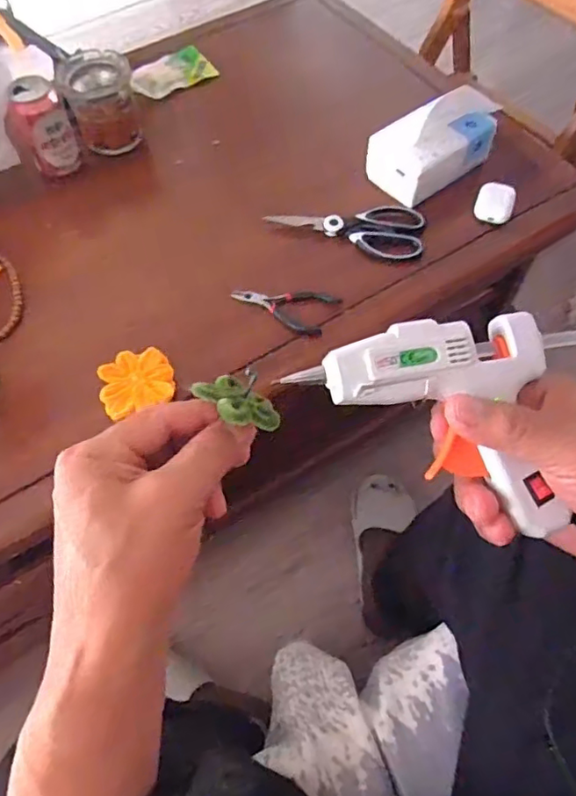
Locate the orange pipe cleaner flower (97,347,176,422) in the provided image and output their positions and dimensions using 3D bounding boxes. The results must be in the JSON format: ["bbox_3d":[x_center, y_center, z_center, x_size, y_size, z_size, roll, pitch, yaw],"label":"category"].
[{"bbox_3d":[-0.164,-0.018,0.611,0.078,0.012,0.072,-21,62,-10],"label":"orange pipe cleaner flower"}]

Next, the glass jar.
[{"bbox_3d":[-0.265,-0.419,0.806,0.093,0.105,0.092,-1,61,1],"label":"glass jar"}]

